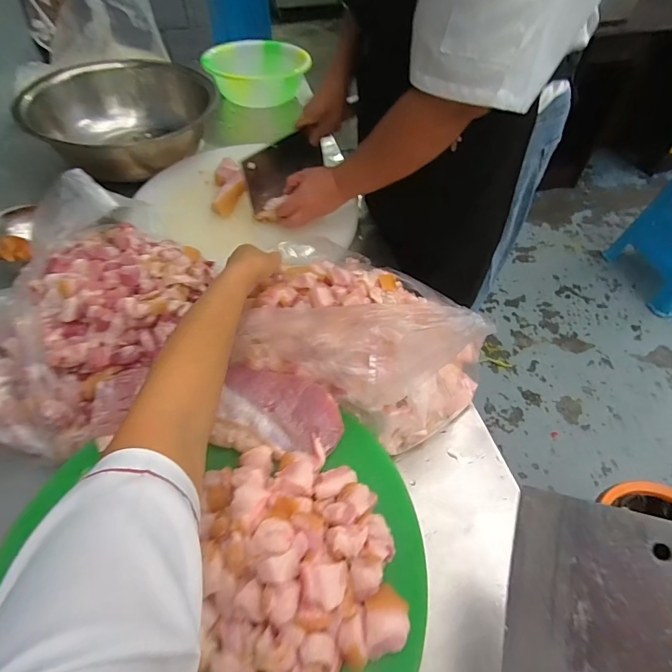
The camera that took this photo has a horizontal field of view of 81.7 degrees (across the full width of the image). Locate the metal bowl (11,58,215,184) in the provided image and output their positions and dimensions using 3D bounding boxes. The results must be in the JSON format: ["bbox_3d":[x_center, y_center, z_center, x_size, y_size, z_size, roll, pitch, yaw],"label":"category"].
[{"bbox_3d":[-0.484,-0.510,0.911,0.355,0.138,0.300,8,53,7],"label":"metal bowl"}]

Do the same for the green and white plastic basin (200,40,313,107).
[{"bbox_3d":[-0.226,-0.748,1.101,0.270,0.085,0.246,6,52,6],"label":"green and white plastic basin"}]

